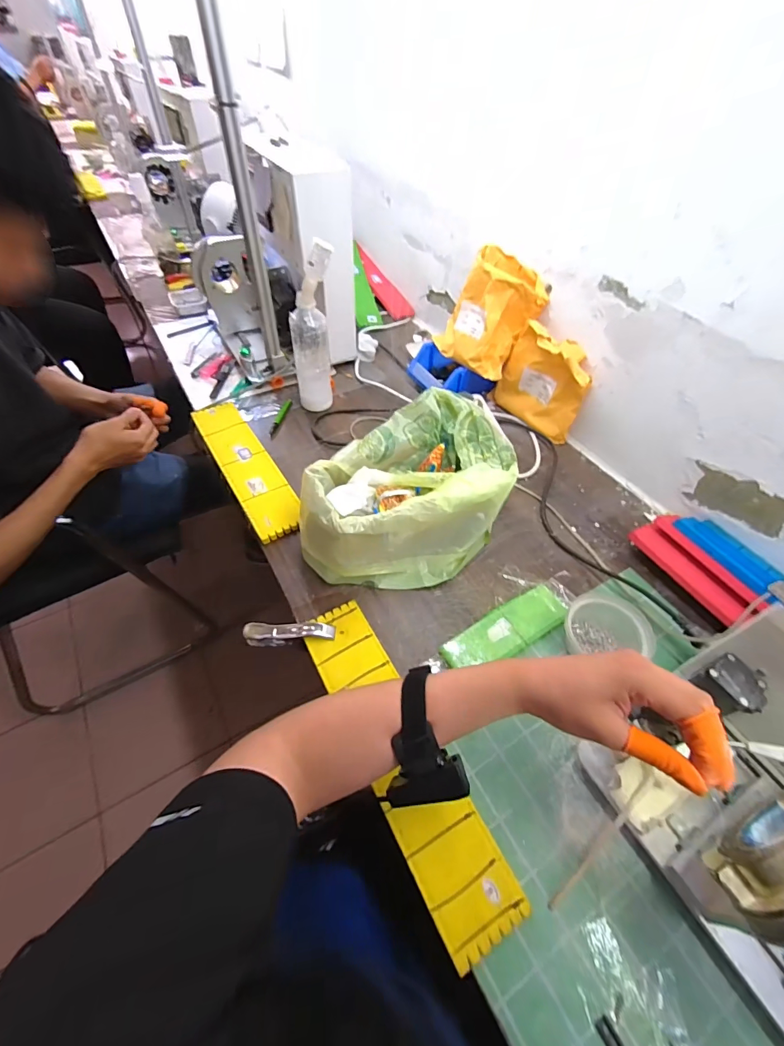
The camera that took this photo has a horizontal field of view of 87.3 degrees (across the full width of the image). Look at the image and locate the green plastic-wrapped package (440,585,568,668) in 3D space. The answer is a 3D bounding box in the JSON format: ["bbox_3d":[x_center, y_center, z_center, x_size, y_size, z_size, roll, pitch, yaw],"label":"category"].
[{"bbox_3d":[0.149,0.140,0.533,0.177,0.021,0.057,-24,56,-21],"label":"green plastic-wrapped package"}]

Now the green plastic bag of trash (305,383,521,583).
[{"bbox_3d":[0.024,-0.037,0.595,0.224,0.125,0.308,36,58,23],"label":"green plastic bag of trash"}]

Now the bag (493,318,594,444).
[{"bbox_3d":[0.277,-0.260,0.754,0.050,0.163,0.167,-27,57,-22],"label":"bag"}]

